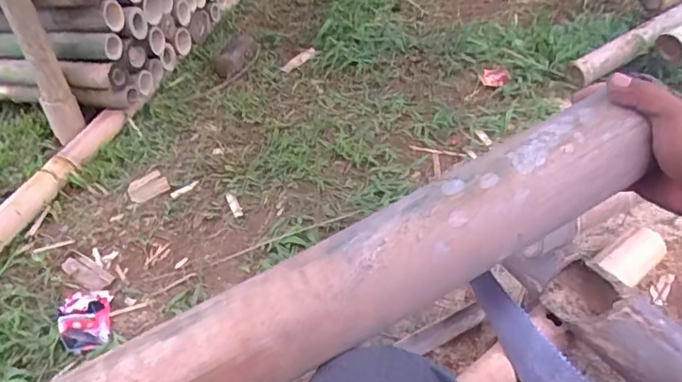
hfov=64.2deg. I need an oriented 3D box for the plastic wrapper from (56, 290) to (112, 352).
[{"bbox_3d":[-0.420,0.216,0.897,0.075,0.037,0.124,-16,42,-9],"label":"plastic wrapper"}]

